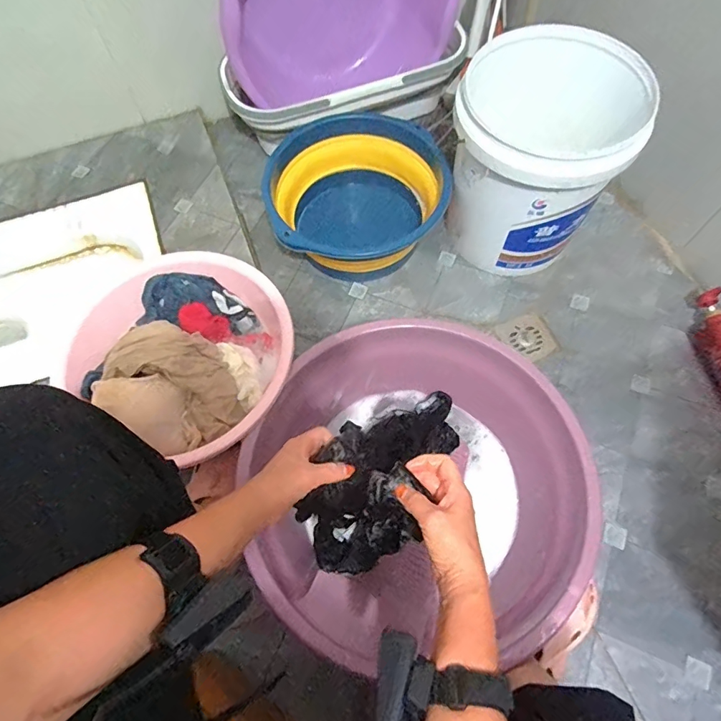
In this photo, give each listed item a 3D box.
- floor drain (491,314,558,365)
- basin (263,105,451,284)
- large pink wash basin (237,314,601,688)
[{"bbox_3d":[0.332,-0.044,0.915,0.096,0.012,0.099,-31,68,-12],"label":"floor drain"},{"bbox_3d":[-0.013,-0.338,0.969,0.351,0.153,0.368,-4,65,0],"label":"basin"},{"bbox_3d":[0.079,0.174,0.691,0.453,0.162,0.426,-1,65,2],"label":"large pink wash basin"}]

